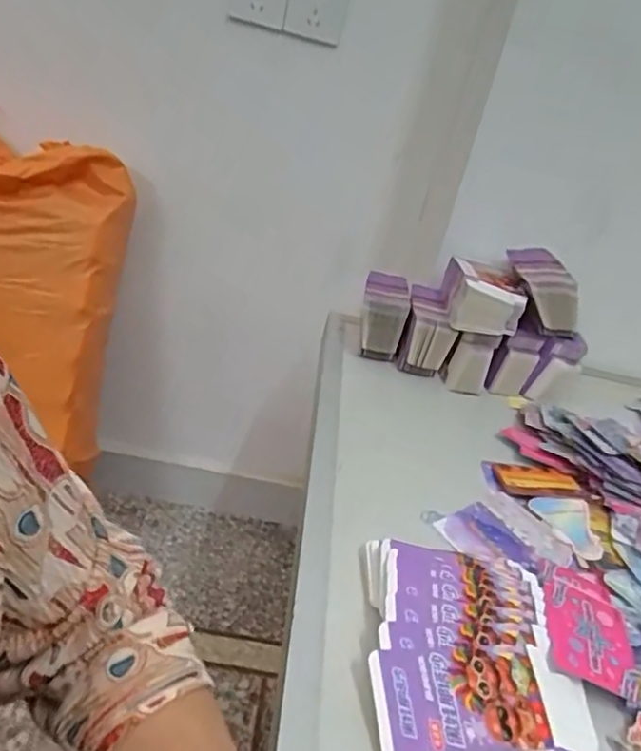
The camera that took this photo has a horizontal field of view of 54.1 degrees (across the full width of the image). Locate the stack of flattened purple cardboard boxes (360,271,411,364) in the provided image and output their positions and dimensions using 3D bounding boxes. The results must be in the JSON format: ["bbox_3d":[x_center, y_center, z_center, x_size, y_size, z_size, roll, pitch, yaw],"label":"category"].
[{"bbox_3d":[0.083,-0.073,0.841,0.059,0.089,0.084,11,30,3],"label":"stack of flattened purple cardboard boxes"}]

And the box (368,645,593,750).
[{"bbox_3d":[0.108,0.225,0.414,0.148,0.006,0.082,5,50,-14],"label":"box"}]

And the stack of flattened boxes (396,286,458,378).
[{"bbox_3d":[0.142,-0.054,0.846,0.063,0.096,0.101,12,30,4],"label":"stack of flattened boxes"}]

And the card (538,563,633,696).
[{"bbox_3d":[0.205,0.191,0.497,0.065,0.011,0.118,22,27,2],"label":"card"}]

